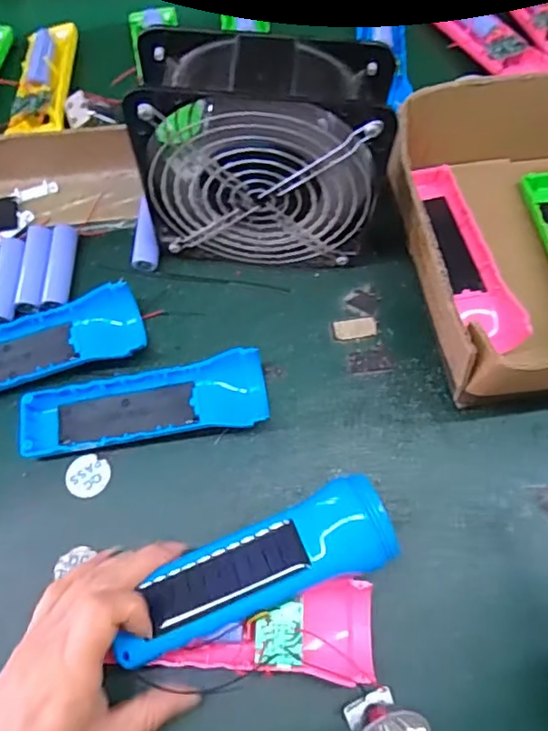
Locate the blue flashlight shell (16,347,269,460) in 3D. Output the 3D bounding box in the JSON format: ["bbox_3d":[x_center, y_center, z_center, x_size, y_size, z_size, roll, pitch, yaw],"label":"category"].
[{"bbox_3d":[-0.083,0.027,0.374,0.156,0.023,0.045,-10,69,-5],"label":"blue flashlight shell"}]

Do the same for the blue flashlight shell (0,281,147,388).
[{"bbox_3d":[-0.167,-0.010,0.388,0.156,0.020,0.045,-19,70,-8],"label":"blue flashlight shell"}]

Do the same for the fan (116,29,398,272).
[{"bbox_3d":[-0.005,-0.130,0.372,0.147,0.150,0.064,6,67,2],"label":"fan"}]

